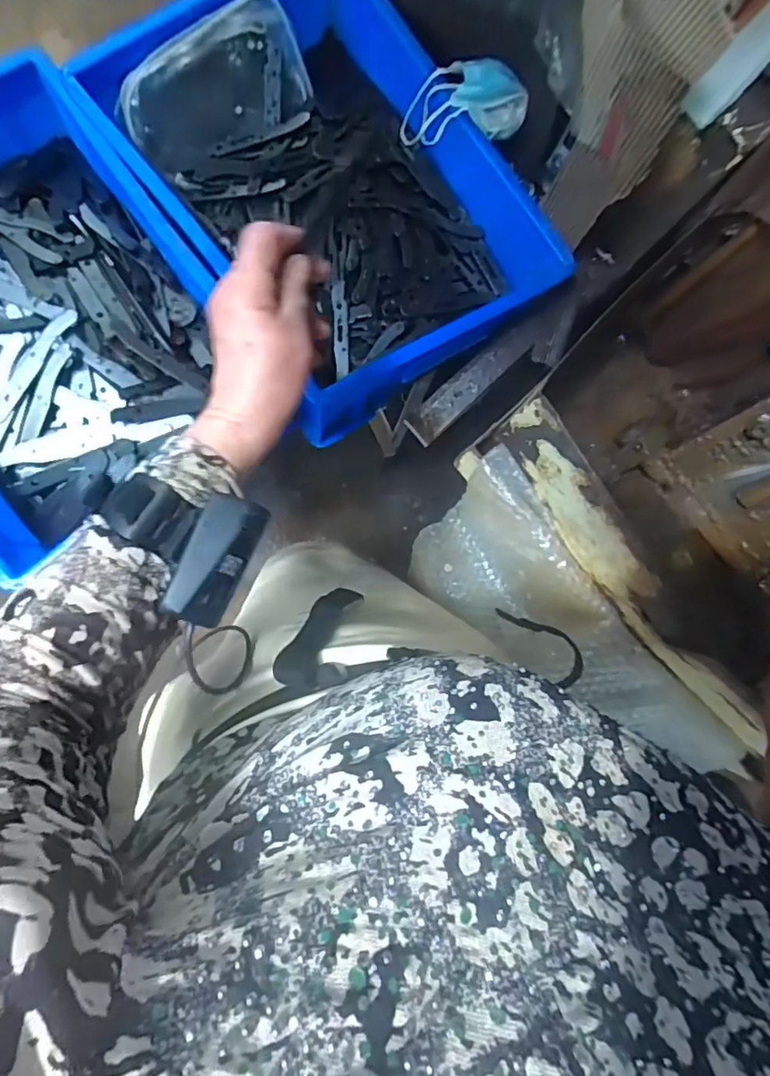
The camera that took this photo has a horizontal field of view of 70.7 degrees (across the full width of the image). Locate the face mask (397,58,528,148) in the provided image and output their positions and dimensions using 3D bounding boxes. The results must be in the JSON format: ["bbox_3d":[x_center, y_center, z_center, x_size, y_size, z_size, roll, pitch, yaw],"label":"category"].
[{"bbox_3d":[0.078,-0.416,0.529,0.113,0.072,0.047,4,91,-4],"label":"face mask"}]

